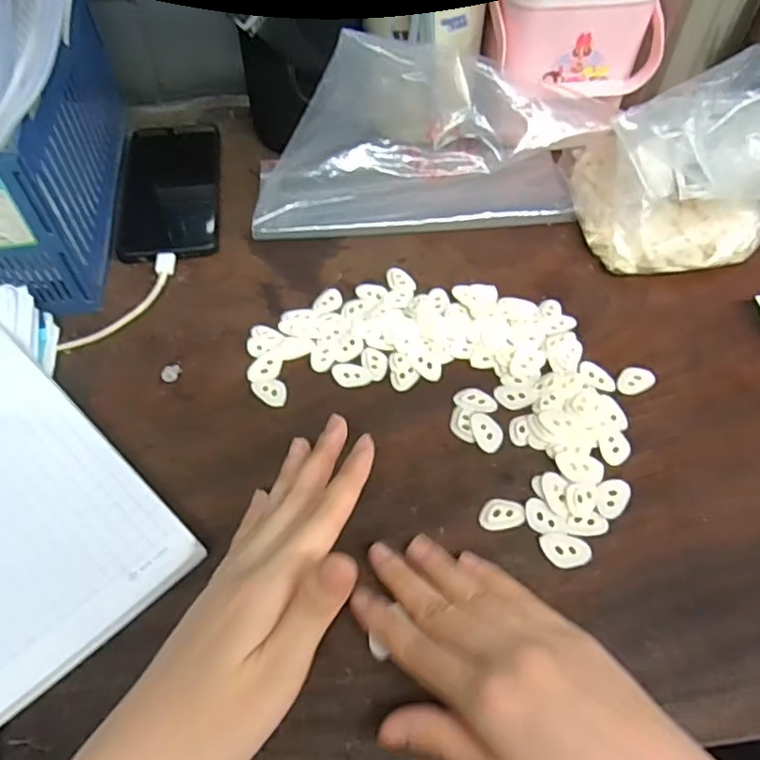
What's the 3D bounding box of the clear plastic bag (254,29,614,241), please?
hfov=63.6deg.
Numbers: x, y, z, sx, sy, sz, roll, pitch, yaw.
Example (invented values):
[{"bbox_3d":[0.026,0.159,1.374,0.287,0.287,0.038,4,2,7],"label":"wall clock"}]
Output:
[{"bbox_3d":[0.041,-0.183,0.464,0.271,0.112,0.093,-3,56,-3],"label":"clear plastic bag"}]

